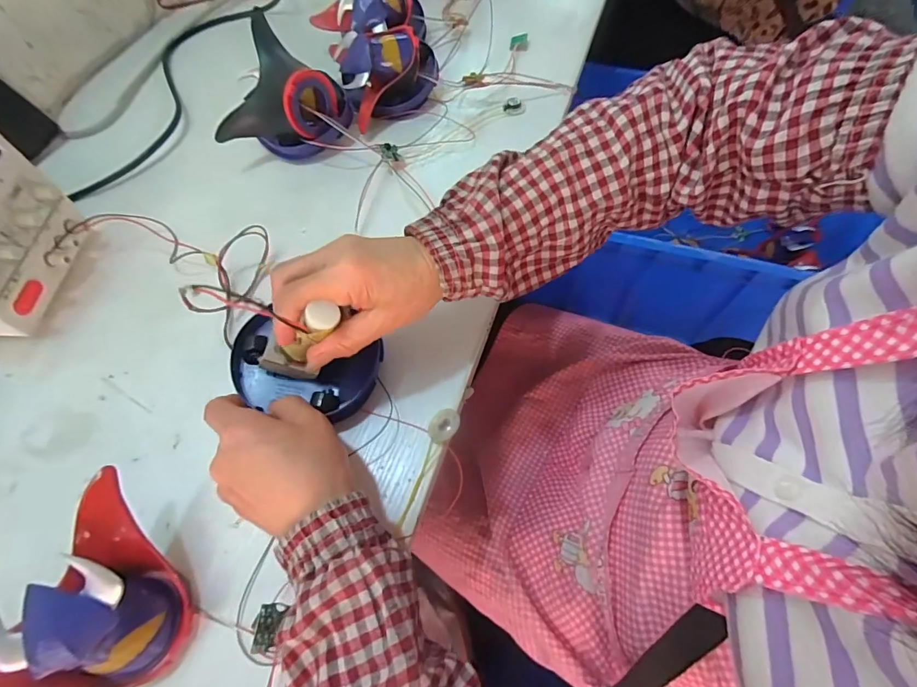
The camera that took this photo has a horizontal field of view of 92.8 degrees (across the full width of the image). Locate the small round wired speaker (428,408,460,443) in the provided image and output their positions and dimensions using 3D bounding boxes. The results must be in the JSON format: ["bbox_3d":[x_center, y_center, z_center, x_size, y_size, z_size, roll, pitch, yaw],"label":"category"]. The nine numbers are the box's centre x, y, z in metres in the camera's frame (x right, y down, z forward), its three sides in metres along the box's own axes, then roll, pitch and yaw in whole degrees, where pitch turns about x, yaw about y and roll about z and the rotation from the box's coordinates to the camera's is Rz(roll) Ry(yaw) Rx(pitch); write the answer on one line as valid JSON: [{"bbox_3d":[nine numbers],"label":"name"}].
[{"bbox_3d":[-0.011,0.062,0.328,0.023,0.012,0.026,3,63,5],"label":"small round wired speaker"}]

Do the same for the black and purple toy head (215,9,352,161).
[{"bbox_3d":[-0.185,-0.261,0.457,0.124,0.087,0.098,-6,63,1],"label":"black and purple toy head"}]

